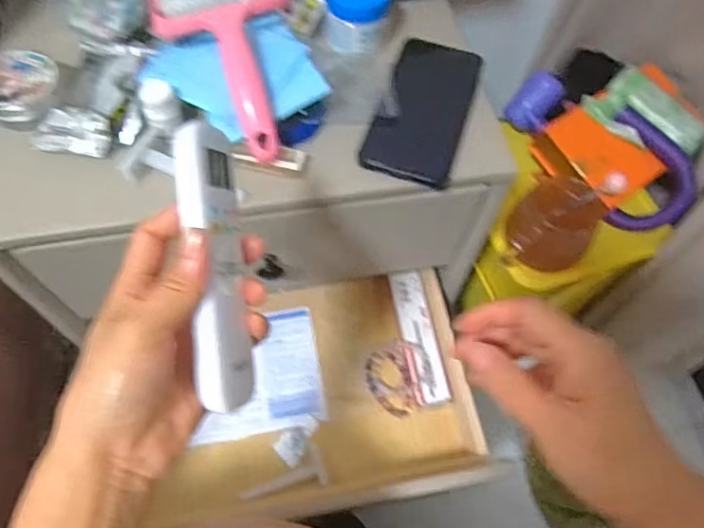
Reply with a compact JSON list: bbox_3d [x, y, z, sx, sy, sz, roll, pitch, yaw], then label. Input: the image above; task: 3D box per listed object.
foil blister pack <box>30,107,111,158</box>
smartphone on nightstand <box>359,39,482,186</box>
[{"bbox_3d":[-0.229,-0.108,0.446,0.062,0.036,0.009,6,20,-2],"label":"foil blister pack"},{"bbox_3d":[0.066,-0.141,0.479,0.076,0.011,0.151,18,62,6],"label":"smartphone on nightstand"}]

